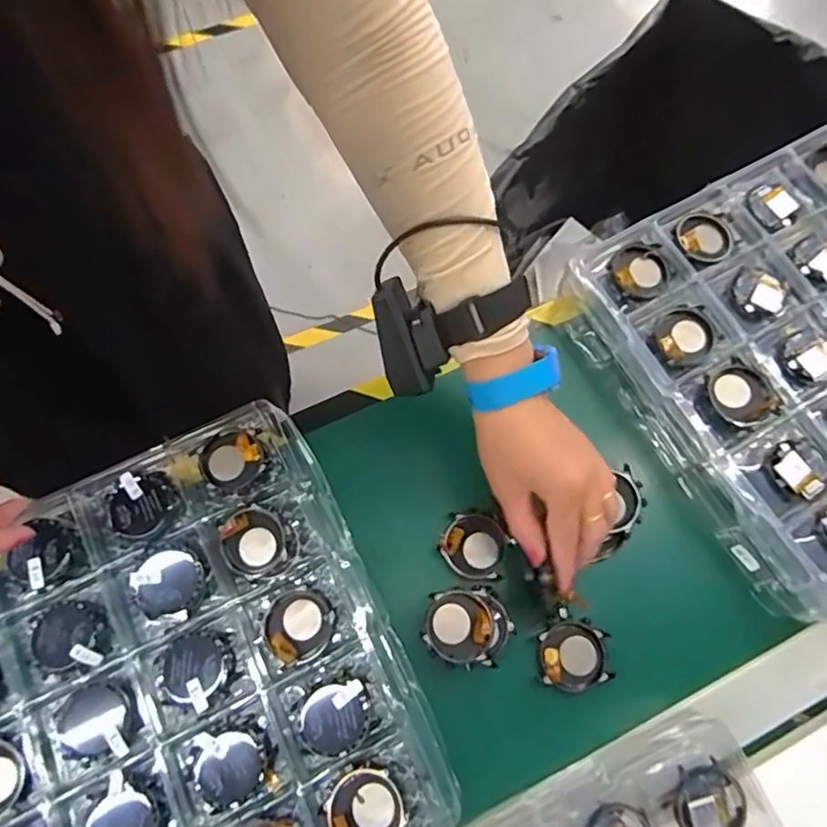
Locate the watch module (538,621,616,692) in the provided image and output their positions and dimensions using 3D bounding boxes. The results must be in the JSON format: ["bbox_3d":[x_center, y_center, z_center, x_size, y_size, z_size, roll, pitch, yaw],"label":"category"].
[{"bbox_3d":[0.109,0.164,0.401,0.046,0.008,0.042,-1,72,-1],"label":"watch module"}]

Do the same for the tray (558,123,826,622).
[{"bbox_3d":[0.373,-0.089,0.466,0.449,0.041,0.303,-29,75,-10],"label":"tray"}]

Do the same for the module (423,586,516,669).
[{"bbox_3d":[0.037,0.141,0.396,0.058,0.023,0.047,5,72,1],"label":"module"}]

